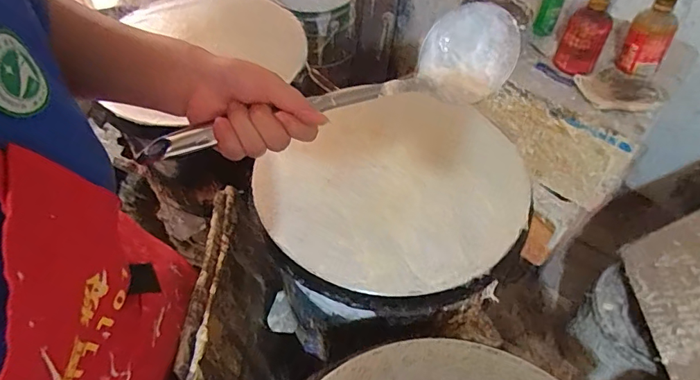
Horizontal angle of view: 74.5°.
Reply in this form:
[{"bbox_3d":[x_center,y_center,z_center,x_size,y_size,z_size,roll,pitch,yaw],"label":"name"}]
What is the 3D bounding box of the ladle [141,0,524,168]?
[{"bbox_3d":[-0.013,-0.083,0.408,0.331,0.065,0.087,-21,55,-11],"label":"ladle"}]

